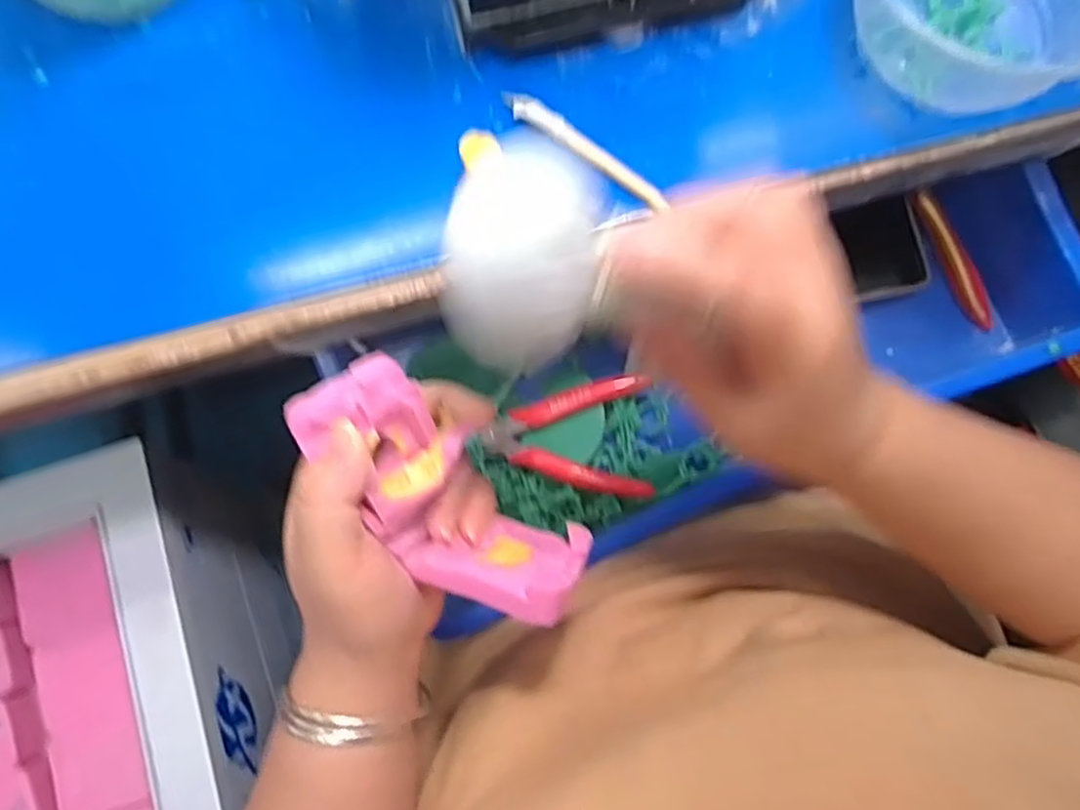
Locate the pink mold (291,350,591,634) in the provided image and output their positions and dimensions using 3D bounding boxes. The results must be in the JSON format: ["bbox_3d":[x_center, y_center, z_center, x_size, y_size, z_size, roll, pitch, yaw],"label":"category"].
[{"bbox_3d":[-0.039,0.034,0.276,0.053,0.044,0.123,-46,103,-9],"label":"pink mold"}]

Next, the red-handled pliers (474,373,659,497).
[{"bbox_3d":[0.017,0.019,0.445,0.102,0.020,0.073,1,77,0],"label":"red-handled pliers"}]

